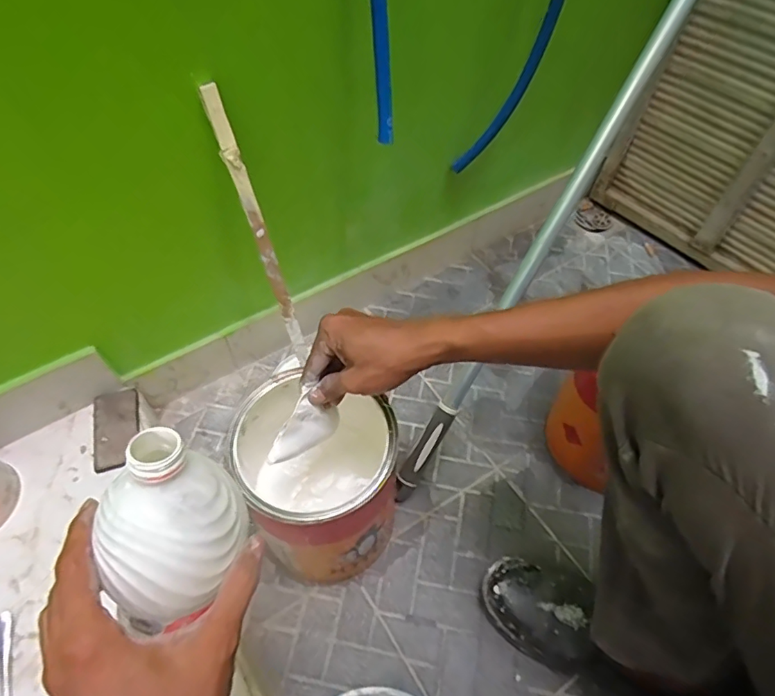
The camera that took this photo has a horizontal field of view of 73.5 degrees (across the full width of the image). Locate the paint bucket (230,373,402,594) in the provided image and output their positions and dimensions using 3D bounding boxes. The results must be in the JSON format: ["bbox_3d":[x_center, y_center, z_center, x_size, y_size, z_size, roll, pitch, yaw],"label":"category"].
[{"bbox_3d":[-0.074,0.161,0.621,0.170,0.234,0.176,0,54,0],"label":"paint bucket"}]

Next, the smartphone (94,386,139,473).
[{"bbox_3d":[-0.365,0.106,0.696,0.056,0.014,0.119,-15,56,-11],"label":"smartphone"}]

